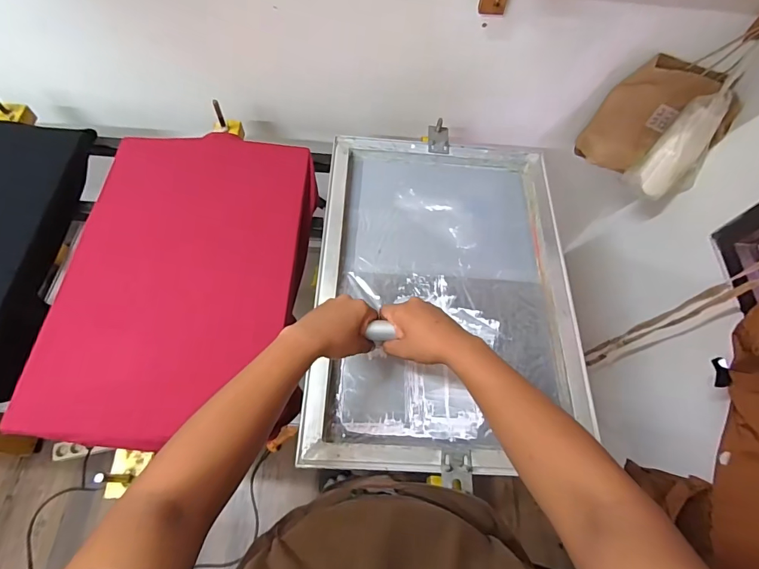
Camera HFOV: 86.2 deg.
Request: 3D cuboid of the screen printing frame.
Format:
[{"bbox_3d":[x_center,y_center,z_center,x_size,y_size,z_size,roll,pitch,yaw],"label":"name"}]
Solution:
[{"bbox_3d":[0.121,-0.006,0.750,0.466,0.057,0.661,4,65,-2],"label":"screen printing frame"}]

